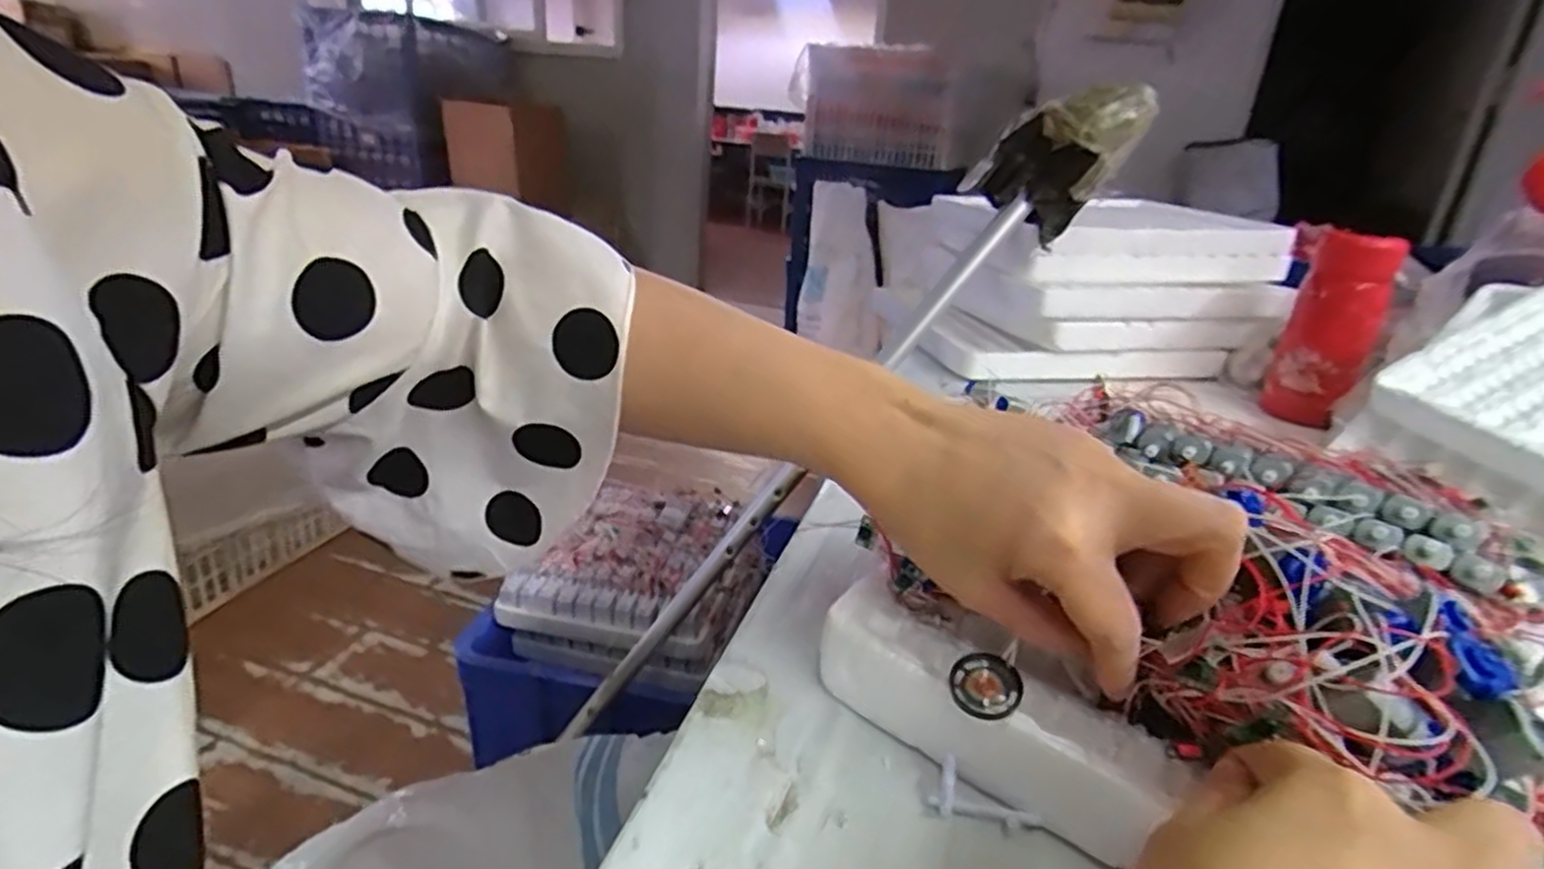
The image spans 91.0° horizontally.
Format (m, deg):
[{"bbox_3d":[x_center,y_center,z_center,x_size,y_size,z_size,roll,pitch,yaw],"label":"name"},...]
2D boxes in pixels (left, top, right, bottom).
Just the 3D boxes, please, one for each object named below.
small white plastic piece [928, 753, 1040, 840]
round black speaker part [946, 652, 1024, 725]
[{"bbox_3d":[0.077,0.141,0.283,0.038,0.005,0.021,29,65,28],"label":"small white plastic piece"},{"bbox_3d":[0.079,0.093,0.282,0.024,0.007,0.025,-3,46,3],"label":"round black speaker part"}]

